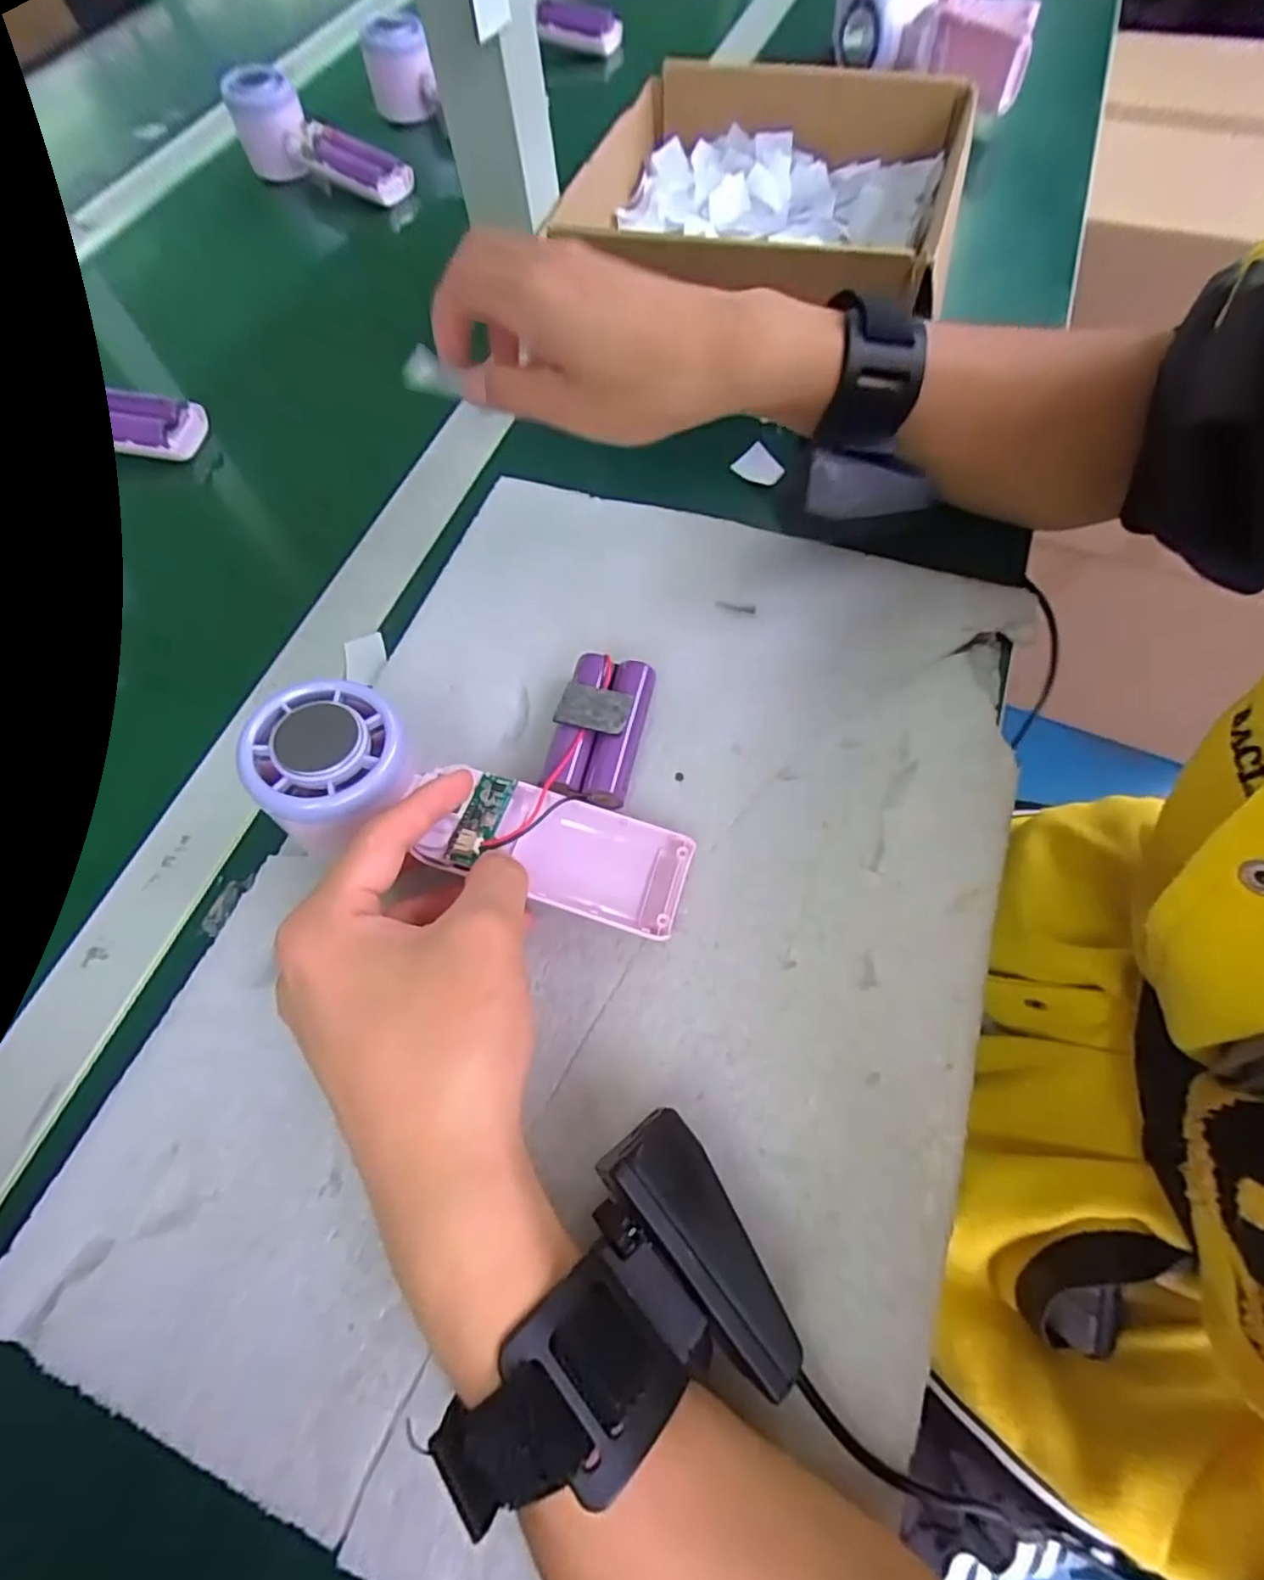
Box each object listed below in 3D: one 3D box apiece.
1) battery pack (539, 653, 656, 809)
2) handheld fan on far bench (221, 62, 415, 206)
[{"bbox_3d":[-0.013,-0.025,0.285,0.036,0.023,0.067,10,66,8],"label":"battery pack"},{"bbox_3d":[-0.251,-0.519,0.530,0.158,0.052,0.051,34,71,17],"label":"handheld fan on far bench"}]

